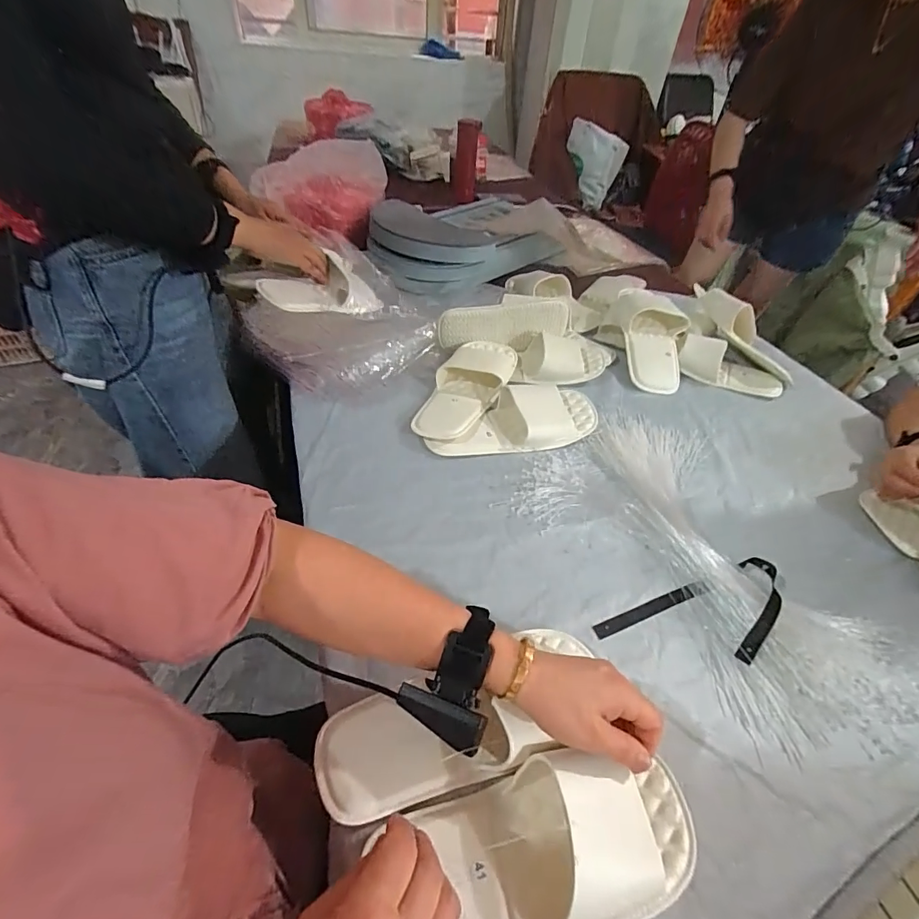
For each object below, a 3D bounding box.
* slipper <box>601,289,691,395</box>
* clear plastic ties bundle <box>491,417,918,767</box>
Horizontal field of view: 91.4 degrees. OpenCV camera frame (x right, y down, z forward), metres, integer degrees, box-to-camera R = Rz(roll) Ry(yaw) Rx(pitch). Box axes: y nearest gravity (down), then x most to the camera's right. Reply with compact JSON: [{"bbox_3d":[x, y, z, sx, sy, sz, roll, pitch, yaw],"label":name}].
[{"bbox_3d":[0.364,-0.231,0.859,0.126,0.073,0.261,0,62,-4],"label":"slipper"},{"bbox_3d":[0.315,0.100,0.547,0.320,0.024,0.448,-29,55,-29],"label":"clear plastic ties bundle"}]

